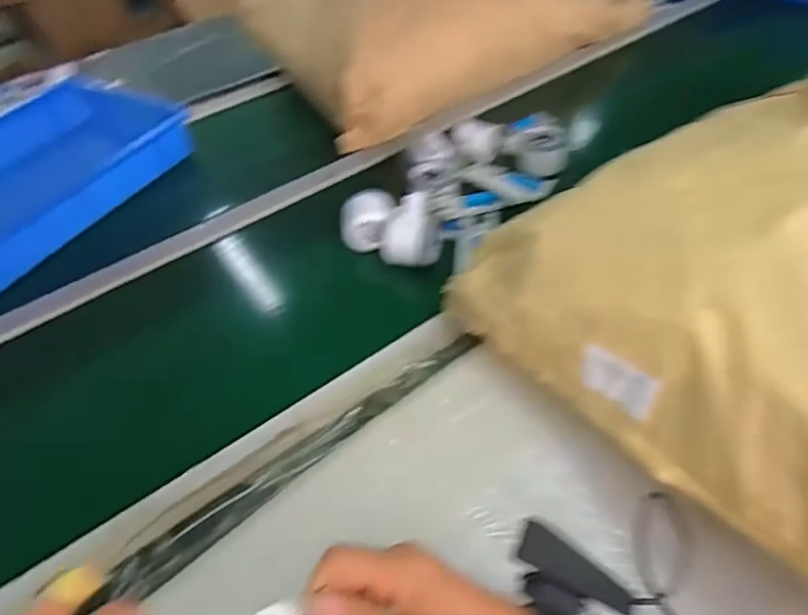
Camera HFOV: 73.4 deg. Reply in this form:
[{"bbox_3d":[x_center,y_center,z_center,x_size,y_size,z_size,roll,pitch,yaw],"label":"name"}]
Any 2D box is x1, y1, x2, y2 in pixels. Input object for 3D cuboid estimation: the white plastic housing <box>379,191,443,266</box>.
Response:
[{"bbox_3d":[0.008,-0.091,0.643,0.072,0.053,0.069,-4,47,2],"label":"white plastic housing"}]

